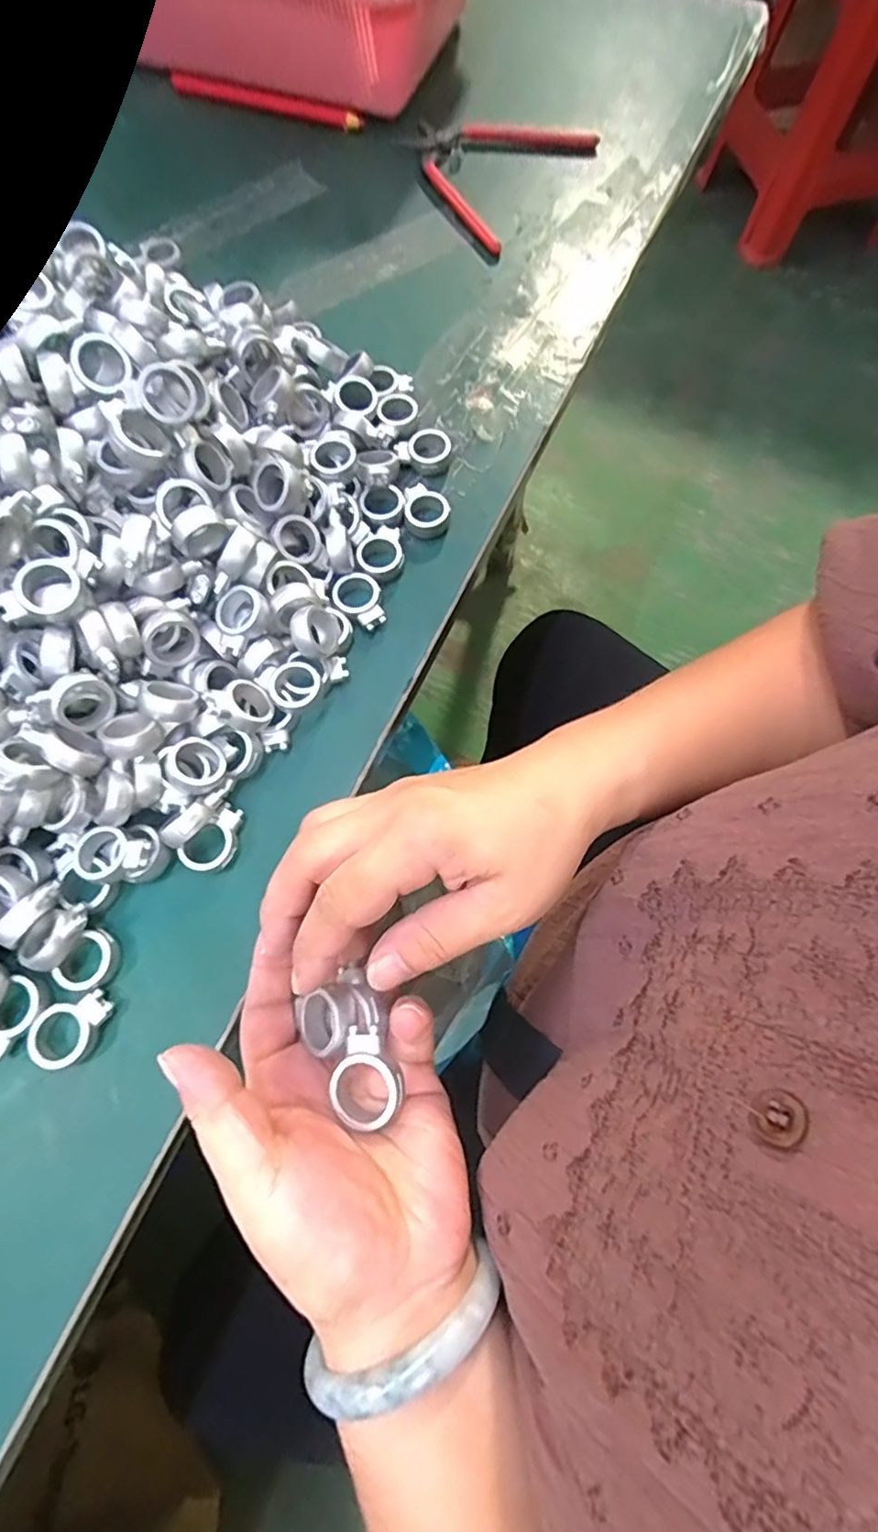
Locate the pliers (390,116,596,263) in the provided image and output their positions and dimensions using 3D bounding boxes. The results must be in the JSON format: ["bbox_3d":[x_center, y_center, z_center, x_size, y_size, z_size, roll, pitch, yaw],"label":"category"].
[{"bbox_3d":[0.052,-0.443,0.444,0.130,0.011,0.140,-30,73,-10],"label":"pliers"}]

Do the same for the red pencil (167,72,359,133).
[{"bbox_3d":[-0.133,-0.518,0.472,0.160,0.013,0.014,20,73,8],"label":"red pencil"}]

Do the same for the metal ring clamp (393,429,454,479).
[{"bbox_3d":[-0.009,-0.188,0.361,0.033,0.011,0.025,6,71,2],"label":"metal ring clamp"}]

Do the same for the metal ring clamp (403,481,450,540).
[{"bbox_3d":[-0.007,-0.149,0.349,0.026,0.011,0.032,2,71,1],"label":"metal ring clamp"}]

